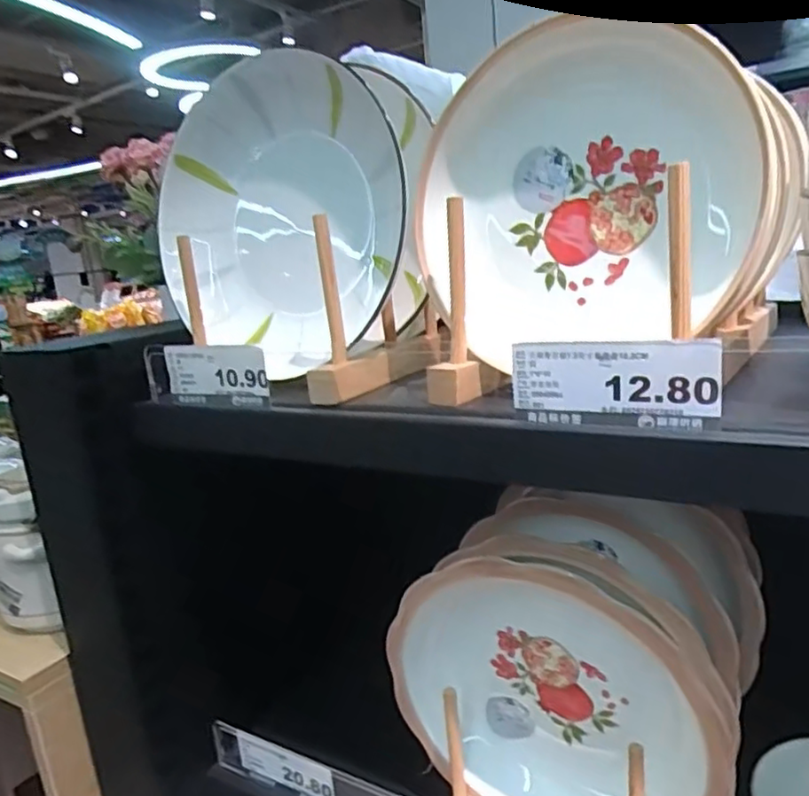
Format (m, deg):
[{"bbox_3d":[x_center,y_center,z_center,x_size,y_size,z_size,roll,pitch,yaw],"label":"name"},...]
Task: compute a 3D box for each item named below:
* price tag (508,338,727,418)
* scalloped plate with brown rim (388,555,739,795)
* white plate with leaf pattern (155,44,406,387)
[{"bbox_3d":[0.092,-0.009,0.288,0.088,0.032,0.004,3,12,30],"label":"price tag"},{"bbox_3d":[0.088,0.187,0.395,0.200,0.184,0.043,1,14,31],"label":"scalloped plate with brown rim"},{"bbox_3d":[-0.086,-0.123,0.437,0.178,0.189,0.046,15,11,20],"label":"white plate with leaf pattern"}]

